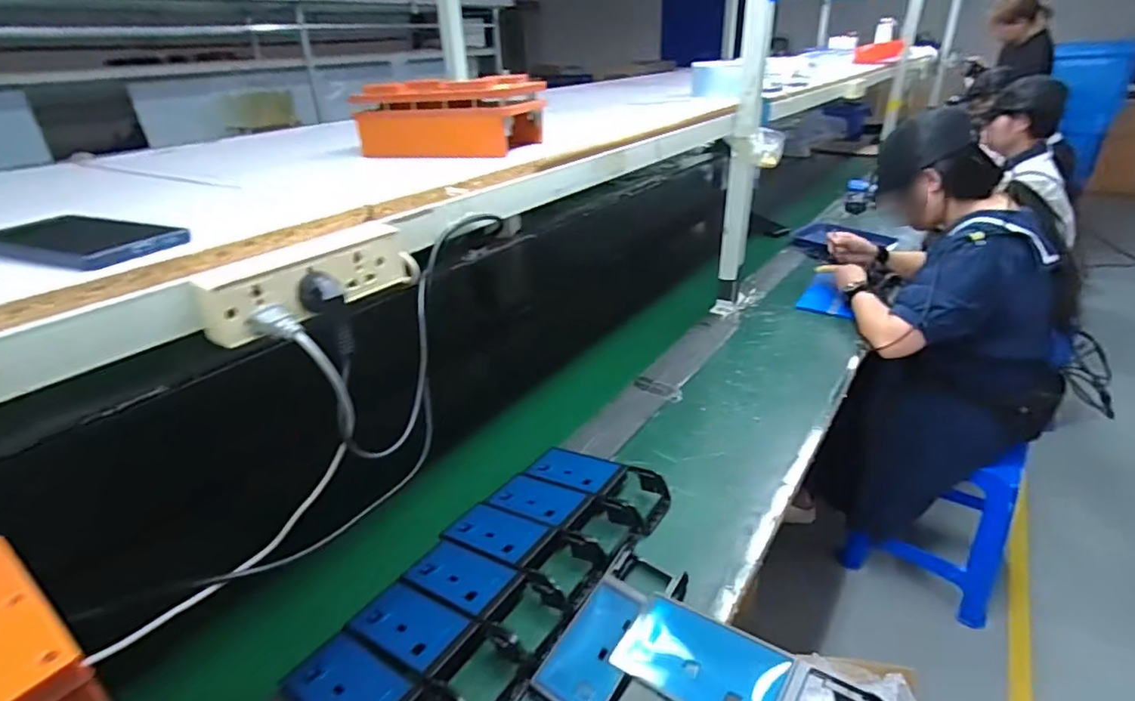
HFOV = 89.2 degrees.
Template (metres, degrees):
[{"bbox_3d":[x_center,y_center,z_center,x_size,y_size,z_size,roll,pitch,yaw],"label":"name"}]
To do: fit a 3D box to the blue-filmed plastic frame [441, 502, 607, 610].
[{"bbox_3d":[-0.060,0.244,0.732,0.211,0.030,0.091,16,33,31],"label":"blue-filmed plastic frame"}]

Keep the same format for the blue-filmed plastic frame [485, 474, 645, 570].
[{"bbox_3d":[-0.006,0.216,0.787,0.204,0.030,0.083,17,33,31],"label":"blue-filmed plastic frame"}]

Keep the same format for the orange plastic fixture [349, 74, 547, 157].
[{"bbox_3d":[-0.169,-0.329,0.811,0.247,0.087,0.125,8,29,18],"label":"orange plastic fixture"}]

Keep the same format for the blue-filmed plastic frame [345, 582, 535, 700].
[{"bbox_3d":[-0.140,0.307,0.614,0.208,0.028,0.081,17,33,31],"label":"blue-filmed plastic frame"}]

